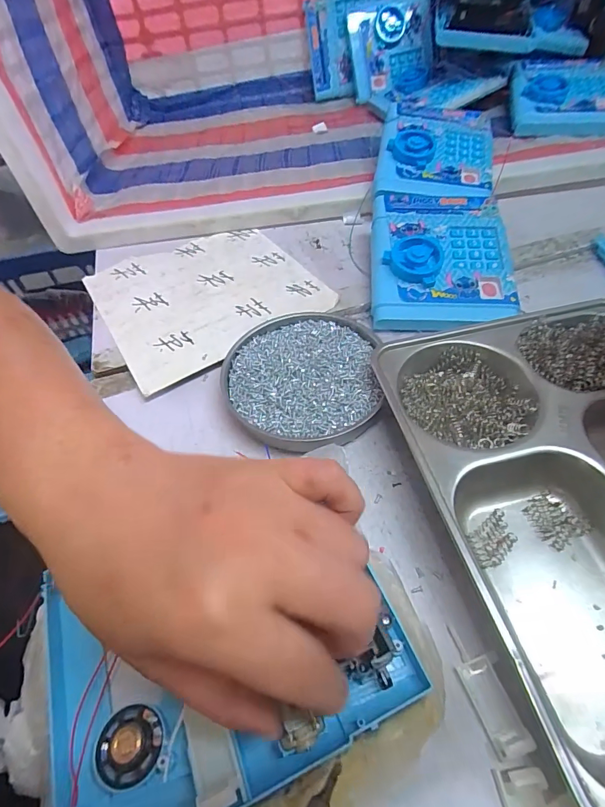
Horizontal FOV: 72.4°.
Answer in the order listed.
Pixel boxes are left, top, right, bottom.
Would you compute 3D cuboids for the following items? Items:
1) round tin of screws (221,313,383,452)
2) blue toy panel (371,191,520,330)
[{"bbox_3d":[0.000,-0.023,0.347,0.126,0.018,0.131,-3,52,4],"label":"round tin of screws"},{"bbox_3d":[0.134,-0.145,0.402,0.130,0.026,0.161,4,65,5],"label":"blue toy panel"}]

